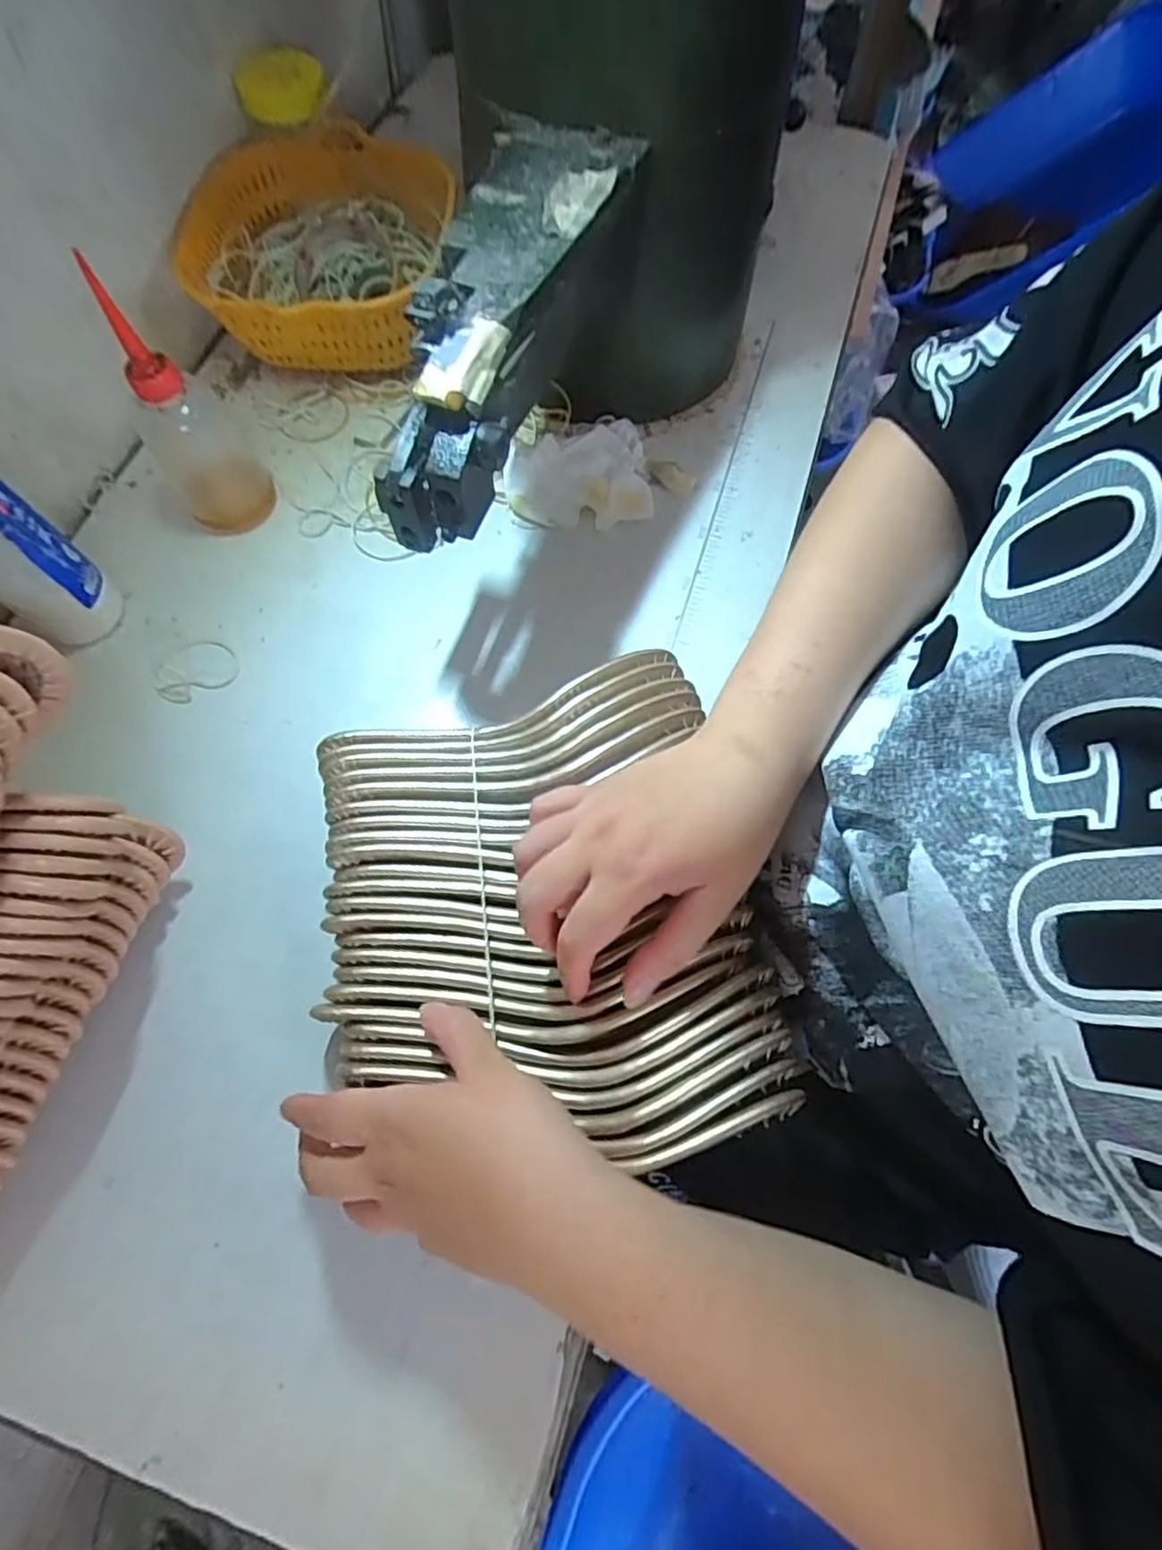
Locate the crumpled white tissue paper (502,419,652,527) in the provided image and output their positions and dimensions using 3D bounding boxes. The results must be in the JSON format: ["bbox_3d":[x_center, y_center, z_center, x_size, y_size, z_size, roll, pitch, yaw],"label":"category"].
[{"bbox_3d":[0.000,-0.246,0.517,0.112,0.033,0.095,4,70,0],"label":"crumpled white tissue paper"}]

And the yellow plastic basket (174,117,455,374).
[{"bbox_3d":[-0.205,-0.421,0.547,0.186,0.085,0.207,2,70,-1],"label":"yellow plastic basket"}]

